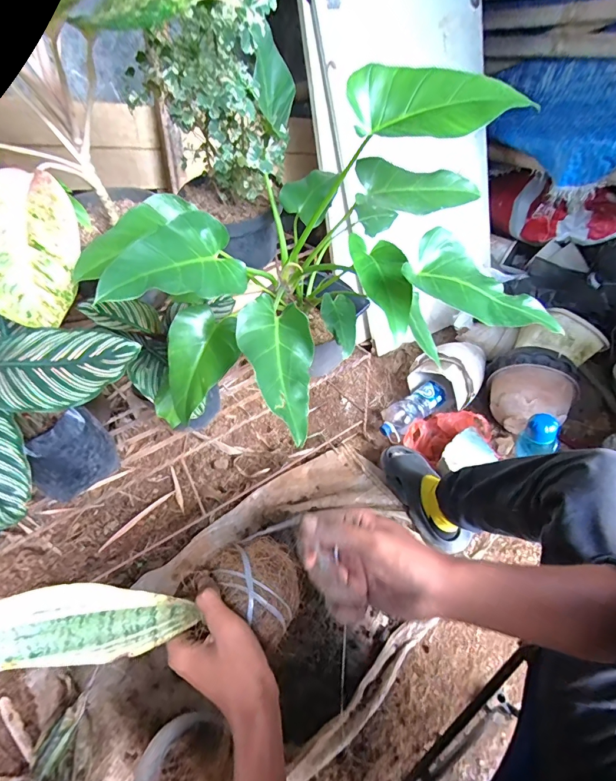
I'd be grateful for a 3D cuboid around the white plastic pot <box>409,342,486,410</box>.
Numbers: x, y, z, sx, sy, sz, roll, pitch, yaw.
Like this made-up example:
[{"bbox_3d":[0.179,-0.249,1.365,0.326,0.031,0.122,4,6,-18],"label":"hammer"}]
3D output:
[{"bbox_3d":[0.415,-0.059,1.160,0.201,0.156,0.152,13,41,20],"label":"white plastic pot"}]

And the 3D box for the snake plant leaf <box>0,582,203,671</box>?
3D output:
[{"bbox_3d":[-0.183,0.183,0.299,0.200,0.060,0.019,17,-9,-36],"label":"snake plant leaf"}]

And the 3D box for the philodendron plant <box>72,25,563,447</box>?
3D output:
[{"bbox_3d":[0.019,-0.210,0.563,0.489,0.350,0.429,-9,39,-7],"label":"philodendron plant"}]

